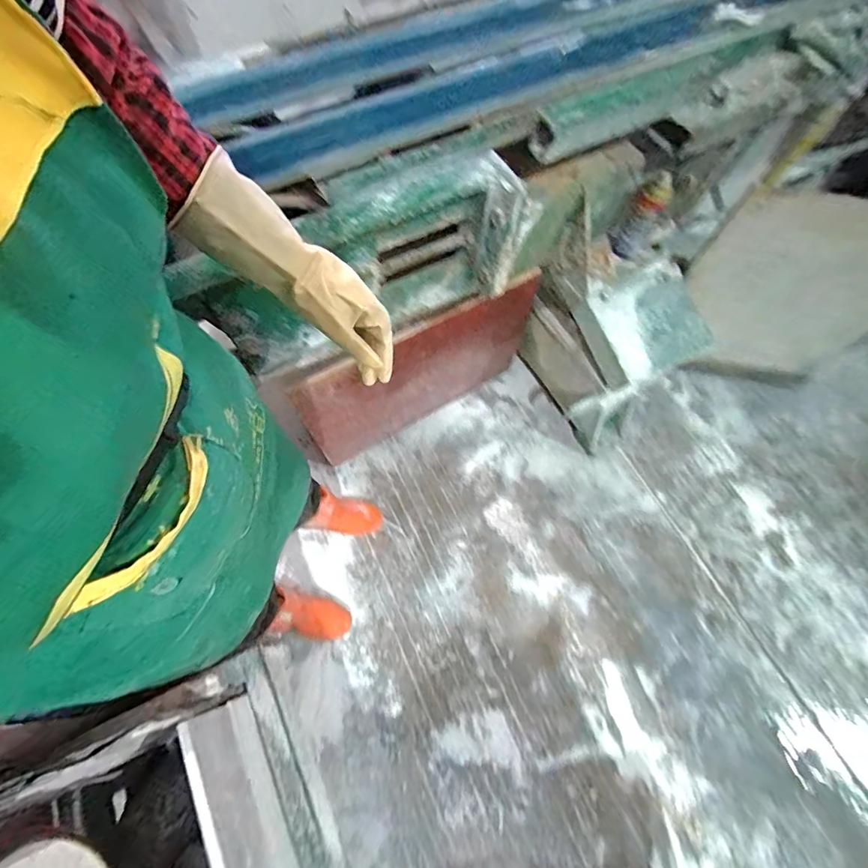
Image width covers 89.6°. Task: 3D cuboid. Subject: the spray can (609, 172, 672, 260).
[{"bbox_3d":[0.448,-0.473,0.942,0.082,0.194,0.093,30,71,12],"label":"spray can"}]

